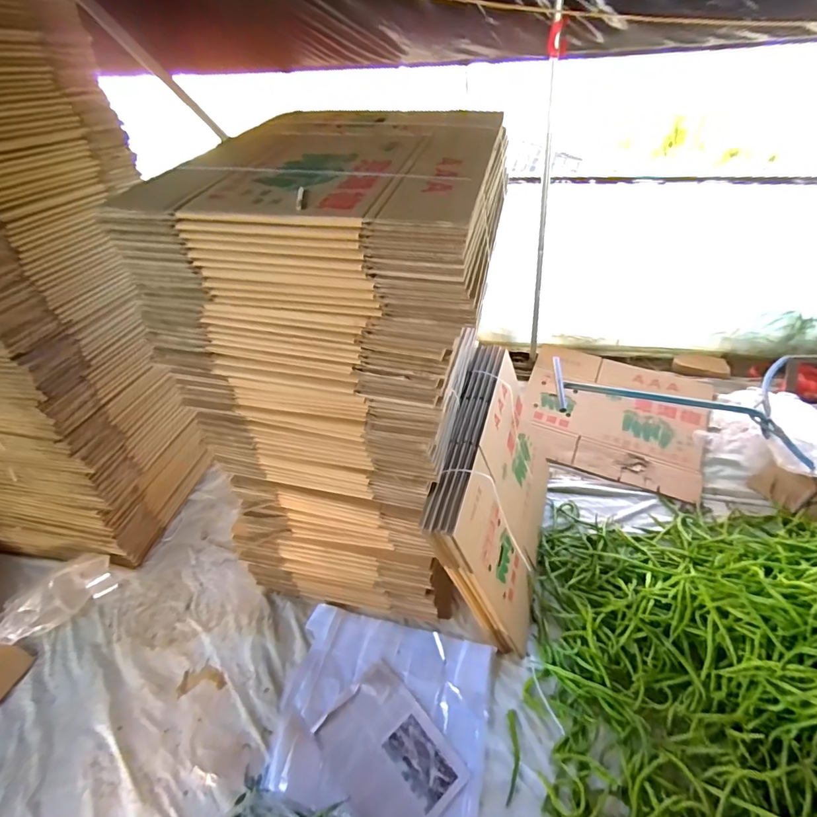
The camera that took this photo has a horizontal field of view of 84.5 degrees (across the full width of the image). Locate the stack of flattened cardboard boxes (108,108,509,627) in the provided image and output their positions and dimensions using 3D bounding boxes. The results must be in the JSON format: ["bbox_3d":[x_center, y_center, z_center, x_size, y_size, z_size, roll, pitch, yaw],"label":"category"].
[{"bbox_3d":[-0.111,-0.070,1.268,0.665,1.191,0.724,5,42,14],"label":"stack of flattened cardboard boxes"}]

